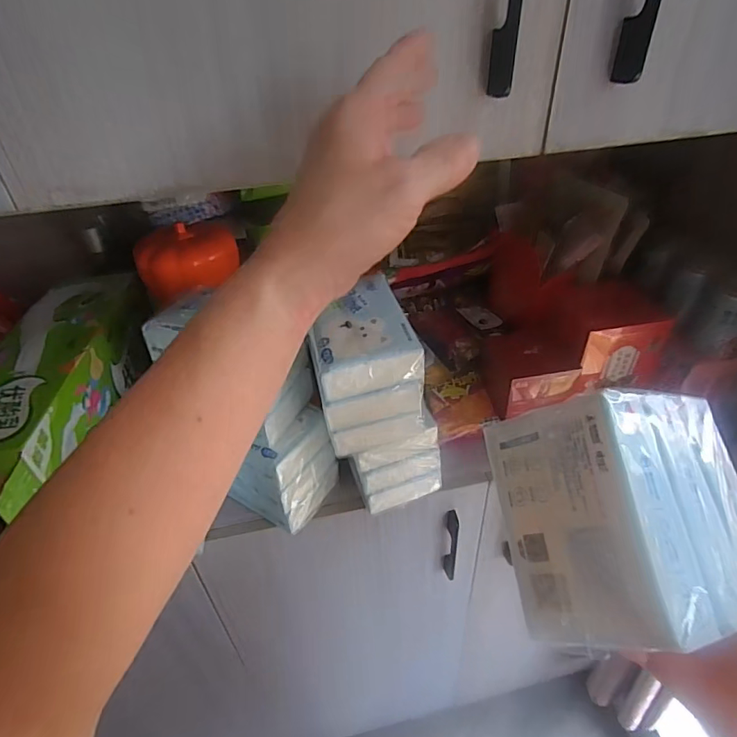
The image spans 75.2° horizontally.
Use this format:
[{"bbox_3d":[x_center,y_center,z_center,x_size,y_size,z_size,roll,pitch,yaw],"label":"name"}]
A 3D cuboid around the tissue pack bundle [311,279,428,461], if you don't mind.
[{"bbox_3d":[-0.007,0.002,0.505,0.100,0.137,0.131,-11,38,-10],"label":"tissue pack bundle"}]

